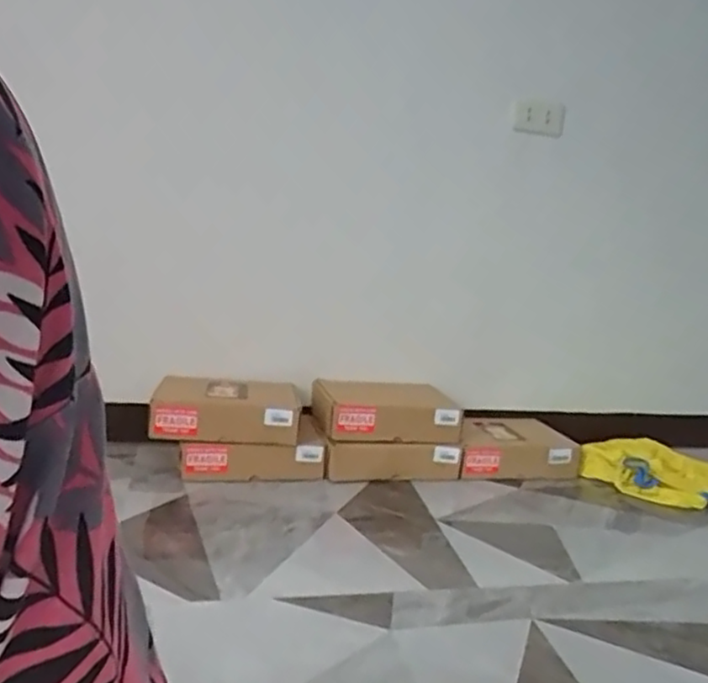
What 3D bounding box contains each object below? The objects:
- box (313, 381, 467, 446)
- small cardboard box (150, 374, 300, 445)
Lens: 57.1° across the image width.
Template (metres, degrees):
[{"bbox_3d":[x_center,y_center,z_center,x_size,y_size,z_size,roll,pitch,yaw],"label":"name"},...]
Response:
[{"bbox_3d":[0.061,0.134,1.301,0.283,0.091,0.155,1,9,-20],"label":"box"},{"bbox_3d":[-0.240,0.129,1.216,0.262,0.079,0.121,3,9,-9],"label":"small cardboard box"}]

